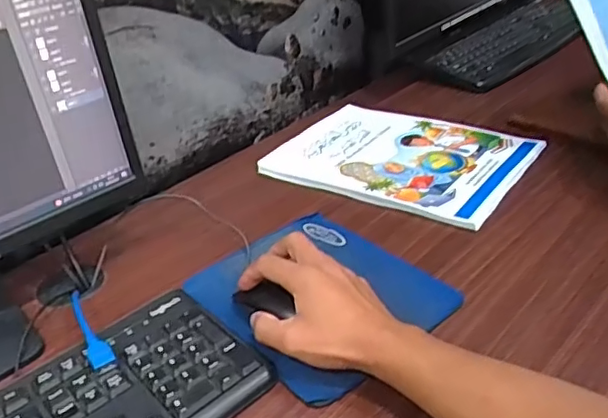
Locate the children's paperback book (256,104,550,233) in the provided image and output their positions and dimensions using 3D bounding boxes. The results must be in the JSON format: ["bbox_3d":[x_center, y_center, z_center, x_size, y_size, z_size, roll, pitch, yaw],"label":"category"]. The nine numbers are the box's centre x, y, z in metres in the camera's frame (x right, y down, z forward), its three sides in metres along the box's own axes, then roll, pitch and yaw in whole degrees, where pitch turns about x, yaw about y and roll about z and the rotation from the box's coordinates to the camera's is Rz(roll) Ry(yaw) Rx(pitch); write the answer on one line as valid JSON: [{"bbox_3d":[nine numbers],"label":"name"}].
[{"bbox_3d":[0.120,-0.072,0.740,0.296,0.009,0.231,17,39,32],"label":"children's paperback book"}]

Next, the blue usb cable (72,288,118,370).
[{"bbox_3d":[-0.182,0.100,0.496,0.018,0.012,0.101,-23,36,-24],"label":"blue usb cable"}]

